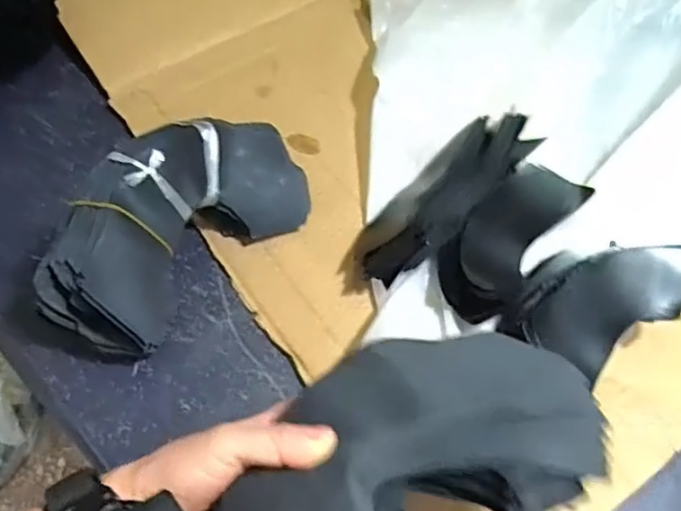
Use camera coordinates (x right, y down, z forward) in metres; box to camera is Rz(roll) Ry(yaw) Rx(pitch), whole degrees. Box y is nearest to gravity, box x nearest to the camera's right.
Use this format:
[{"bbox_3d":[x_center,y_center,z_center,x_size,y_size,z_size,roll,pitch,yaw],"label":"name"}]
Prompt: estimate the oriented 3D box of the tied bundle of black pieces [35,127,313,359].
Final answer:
[{"bbox_3d":[-0.123,-0.029,0.468,0.050,0.131,0.220,1,40,46],"label":"tied bundle of black pieces"}]

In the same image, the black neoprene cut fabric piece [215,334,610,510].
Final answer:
[{"bbox_3d":[0.028,0.106,0.298,0.195,0.055,0.116,-32,63,-22],"label":"black neoprene cut fabric piece"}]

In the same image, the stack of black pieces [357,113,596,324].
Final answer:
[{"bbox_3d":[0.104,-0.032,0.505,0.133,0.065,0.179,32,60,17],"label":"stack of black pieces"}]

